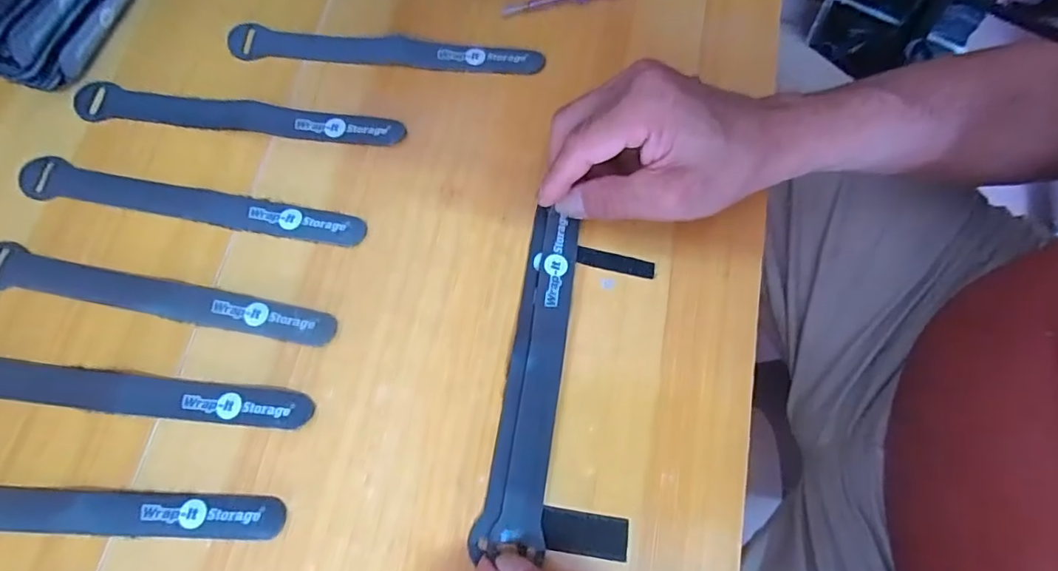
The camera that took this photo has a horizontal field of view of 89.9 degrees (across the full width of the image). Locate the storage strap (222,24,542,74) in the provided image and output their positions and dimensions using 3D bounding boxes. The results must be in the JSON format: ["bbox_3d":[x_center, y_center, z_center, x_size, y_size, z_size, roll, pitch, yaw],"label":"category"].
[{"bbox_3d":[-0.089,-0.149,0.337,0.194,0.006,0.021,4,73,-1],"label":"storage strap"}]

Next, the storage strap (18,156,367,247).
[{"bbox_3d":[-0.192,-0.047,0.303,0.196,0.004,0.023,11,73,1],"label":"storage strap"}]

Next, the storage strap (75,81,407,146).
[{"bbox_3d":[-0.173,-0.102,0.320,0.192,0.004,0.023,7,73,0],"label":"storage strap"}]

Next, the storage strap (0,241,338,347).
[{"bbox_3d":[-0.202,0.005,0.286,0.195,0.004,0.023,10,73,1],"label":"storage strap"}]

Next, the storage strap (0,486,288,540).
[{"bbox_3d":[-0.219,0.107,0.254,0.198,0.004,0.023,2,73,-2],"label":"storage strap"}]

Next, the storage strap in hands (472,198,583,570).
[{"bbox_3d":[0.003,0.045,0.280,0.030,0.009,0.175,10,73,1],"label":"storage strap in hands"}]

